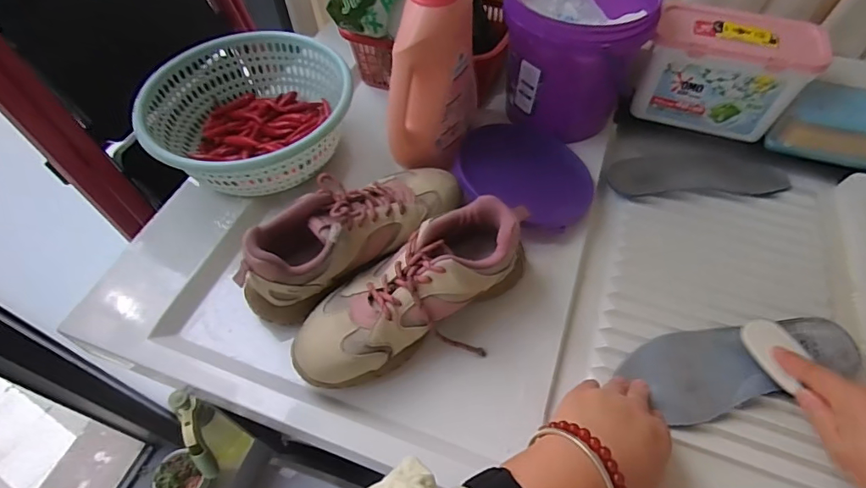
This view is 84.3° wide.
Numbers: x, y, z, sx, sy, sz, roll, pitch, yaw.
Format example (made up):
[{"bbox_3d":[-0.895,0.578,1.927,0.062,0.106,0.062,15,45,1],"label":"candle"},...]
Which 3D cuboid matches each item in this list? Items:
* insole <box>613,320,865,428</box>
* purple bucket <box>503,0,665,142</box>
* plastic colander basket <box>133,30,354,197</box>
[{"bbox_3d":[0.280,0.109,0.432,0.210,0.018,0.075,-9,55,-6],"label":"insole"},{"bbox_3d":[0.168,-0.230,0.577,0.156,0.157,0.162,-1,55,1],"label":"purple bucket"},{"bbox_3d":[-0.202,-0.149,0.551,0.219,0.073,0.228,-10,56,-5],"label":"plastic colander basket"}]

